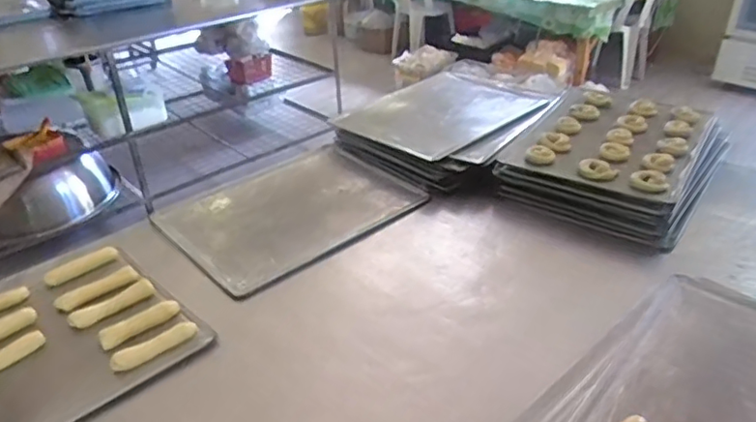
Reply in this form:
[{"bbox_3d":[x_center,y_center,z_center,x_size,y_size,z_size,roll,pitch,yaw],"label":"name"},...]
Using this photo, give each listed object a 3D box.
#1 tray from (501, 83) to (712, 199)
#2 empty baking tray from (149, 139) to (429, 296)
[{"bbox_3d":[0.496,-0.162,1.236,0.338,0.046,0.442,19,36,29],"label":"tray"},{"bbox_3d":[-0.173,-0.022,1.152,0.458,0.029,0.340,-24,38,-34],"label":"empty baking tray"}]

